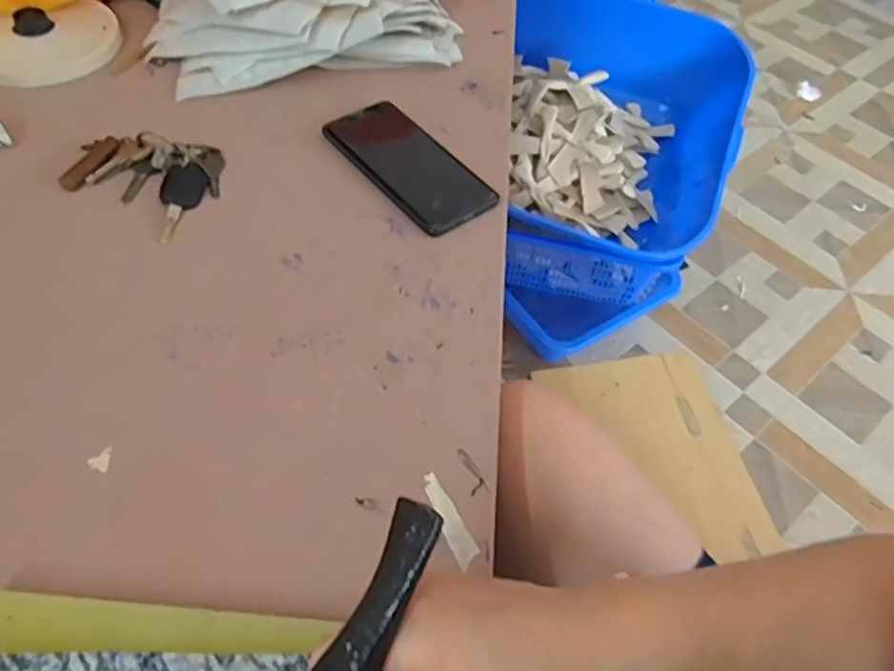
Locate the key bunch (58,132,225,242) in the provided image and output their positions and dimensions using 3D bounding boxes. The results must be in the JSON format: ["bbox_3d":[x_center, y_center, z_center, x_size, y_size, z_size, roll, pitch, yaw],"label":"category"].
[{"bbox_3d":[-0.248,-0.140,0.544,0.123,0.018,0.095,25,56,12],"label":"key bunch"}]

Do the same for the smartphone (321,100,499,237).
[{"bbox_3d":[-0.032,-0.149,0.571,0.074,0.015,0.162,-32,63,-25],"label":"smartphone"}]

